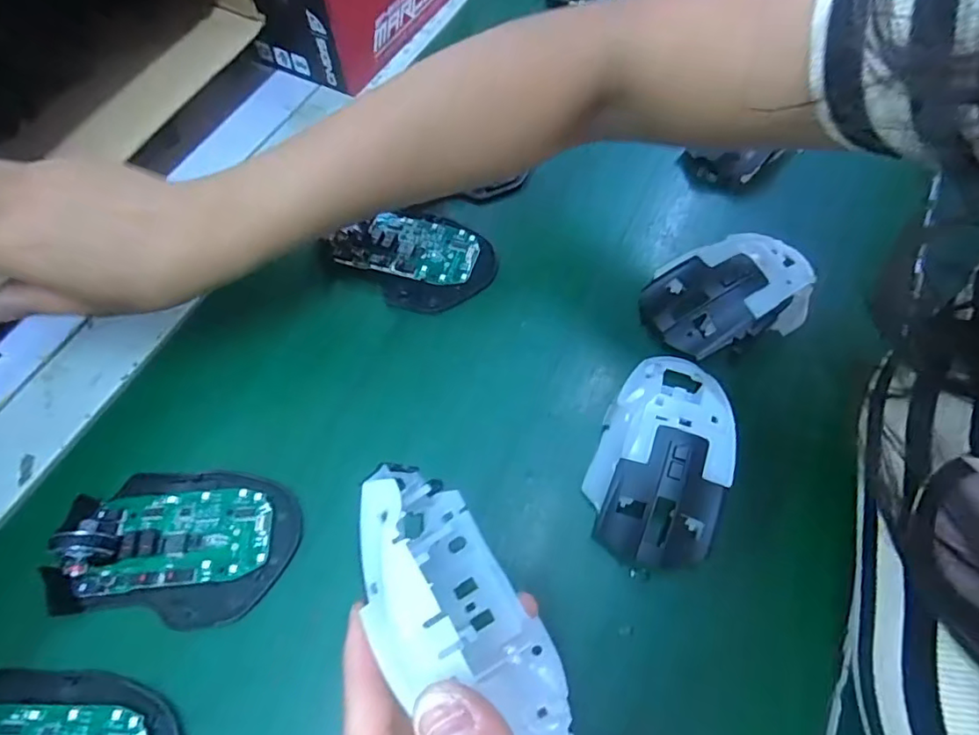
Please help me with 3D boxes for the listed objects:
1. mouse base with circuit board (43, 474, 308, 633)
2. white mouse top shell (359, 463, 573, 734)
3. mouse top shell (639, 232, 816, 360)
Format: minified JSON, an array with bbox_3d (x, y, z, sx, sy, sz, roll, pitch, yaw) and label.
[{"bbox_3d":[-0.157,0.084,0.270,0.112,0.026,0.073,4,62,4],"label":"mouse base with circuit board"},{"bbox_3d":[-0.009,0.087,0.184,0.048,0.063,0.110,-30,65,-14],"label":"white mouse top shell"},{"bbox_3d":[0.147,-0.046,0.332,0.114,0.040,0.070,-22,63,-10],"label":"mouse top shell"}]

